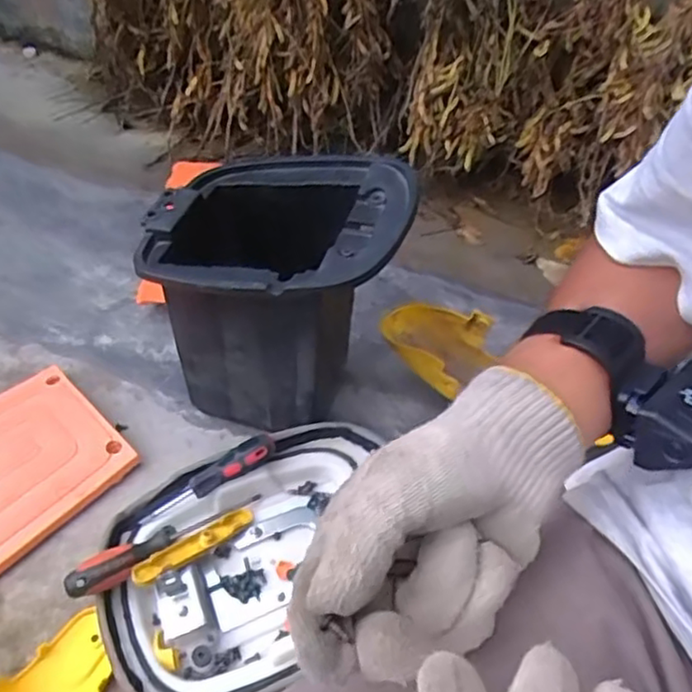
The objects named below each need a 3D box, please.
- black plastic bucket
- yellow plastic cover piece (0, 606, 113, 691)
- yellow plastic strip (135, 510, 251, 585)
[{"bbox_3d":[-0.079,-0.042,0.788,0.270,0.309,0.242,8,47,3],"label":"black plastic bucket"},{"bbox_3d":[-0.290,0.335,0.655,0.099,0.068,0.135,34,57,24],"label":"yellow plastic cover piece"},{"bbox_3d":[-0.157,0.208,0.690,0.138,0.011,0.025,-22,52,-40],"label":"yellow plastic strip"}]

